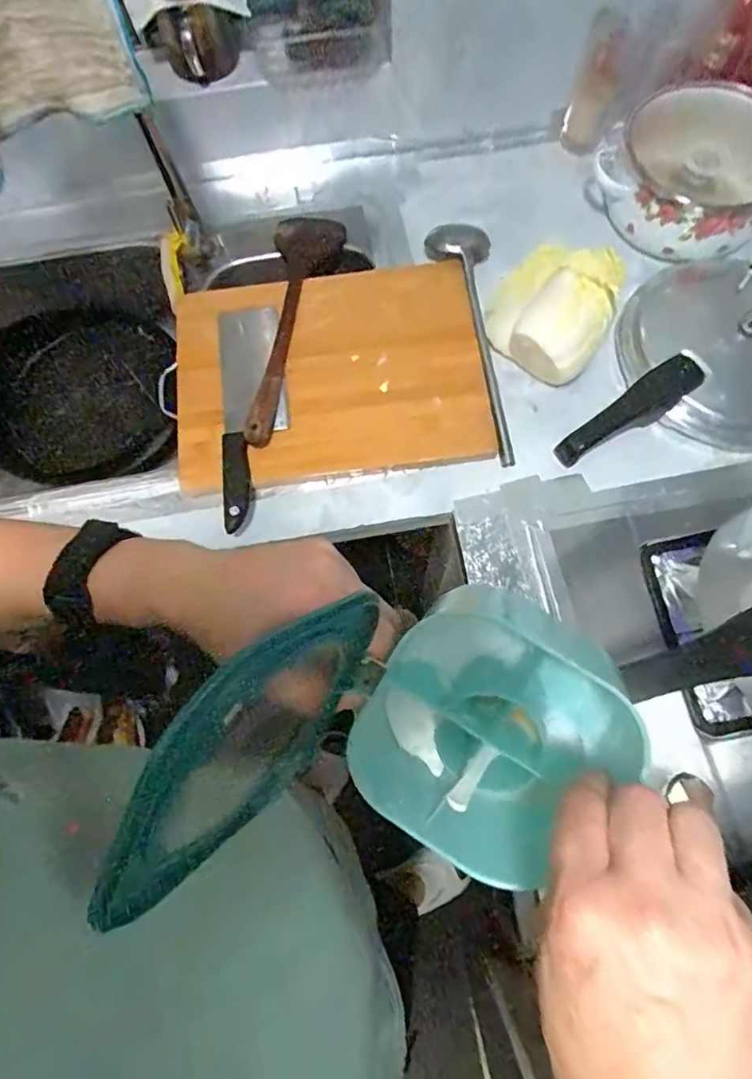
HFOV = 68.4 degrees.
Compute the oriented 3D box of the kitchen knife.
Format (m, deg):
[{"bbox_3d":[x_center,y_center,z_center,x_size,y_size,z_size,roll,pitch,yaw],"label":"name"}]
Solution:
[{"bbox_3d":[-0.149,-0.160,0.674,0.085,0.030,0.283,-4,72,1],"label":"kitchen knife"}]

